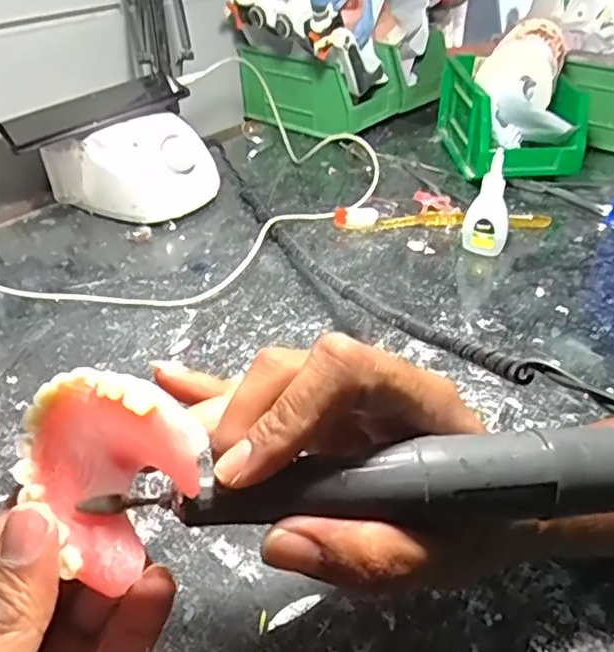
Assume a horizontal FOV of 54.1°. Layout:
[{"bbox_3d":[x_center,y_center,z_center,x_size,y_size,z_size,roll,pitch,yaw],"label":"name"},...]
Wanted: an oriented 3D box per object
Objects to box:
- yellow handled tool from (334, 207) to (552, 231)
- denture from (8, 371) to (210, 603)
[{"bbox_3d":[0.119,-0.095,0.531,0.187,0.016,0.018,1,38,2],"label":"yellow handled tool"},{"bbox_3d":[-0.058,0.040,0.179,0.058,0.052,0.022,33,7,21],"label":"denture"}]

